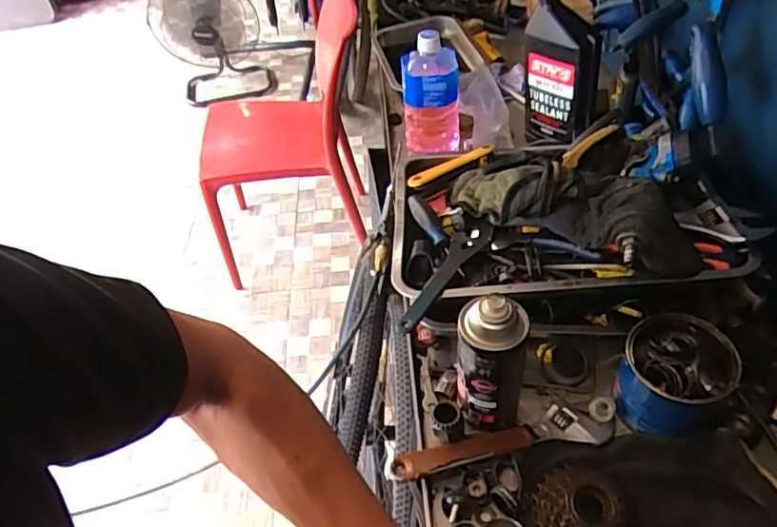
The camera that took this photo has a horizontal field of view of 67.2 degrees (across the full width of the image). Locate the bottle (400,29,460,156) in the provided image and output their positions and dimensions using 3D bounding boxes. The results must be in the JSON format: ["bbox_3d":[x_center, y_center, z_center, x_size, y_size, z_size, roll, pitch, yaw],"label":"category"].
[{"bbox_3d":[0.062,-0.245,0.864,0.082,0.173,0.068,-3,46,4],"label":"bottle"}]

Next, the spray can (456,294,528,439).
[{"bbox_3d":[0.100,0.097,0.568,0.063,0.176,0.053,2,47,8],"label":"spray can"}]

